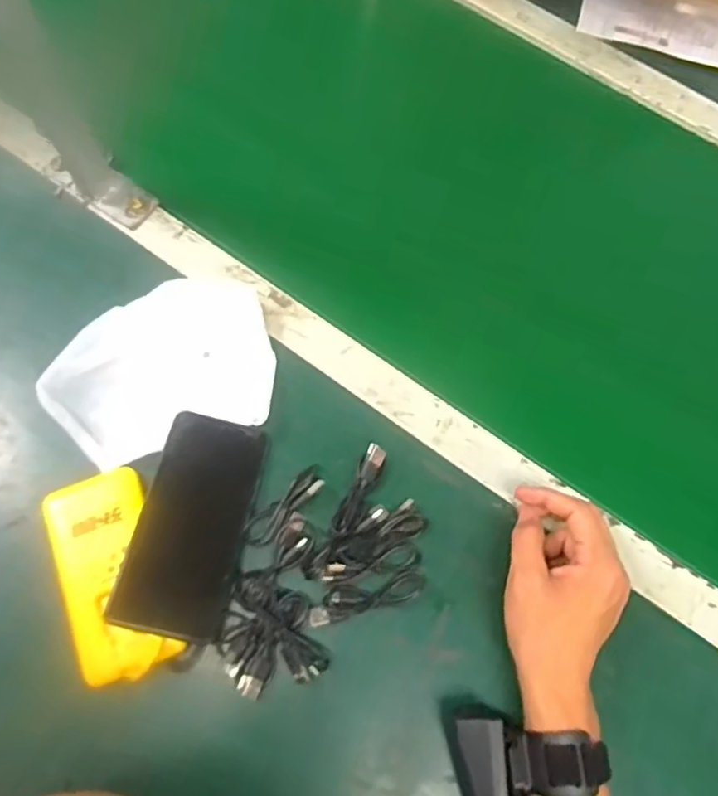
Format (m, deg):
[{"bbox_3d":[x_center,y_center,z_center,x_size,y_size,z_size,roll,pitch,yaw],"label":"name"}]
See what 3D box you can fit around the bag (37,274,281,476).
[{"bbox_3d":[-0.153,-0.027,0.493,0.168,0.036,0.124,-19,71,-10],"label":"bag"}]

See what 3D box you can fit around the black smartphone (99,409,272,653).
[{"bbox_3d":[-0.122,0.092,0.467,0.076,0.017,0.160,12,69,2],"label":"black smartphone"}]

